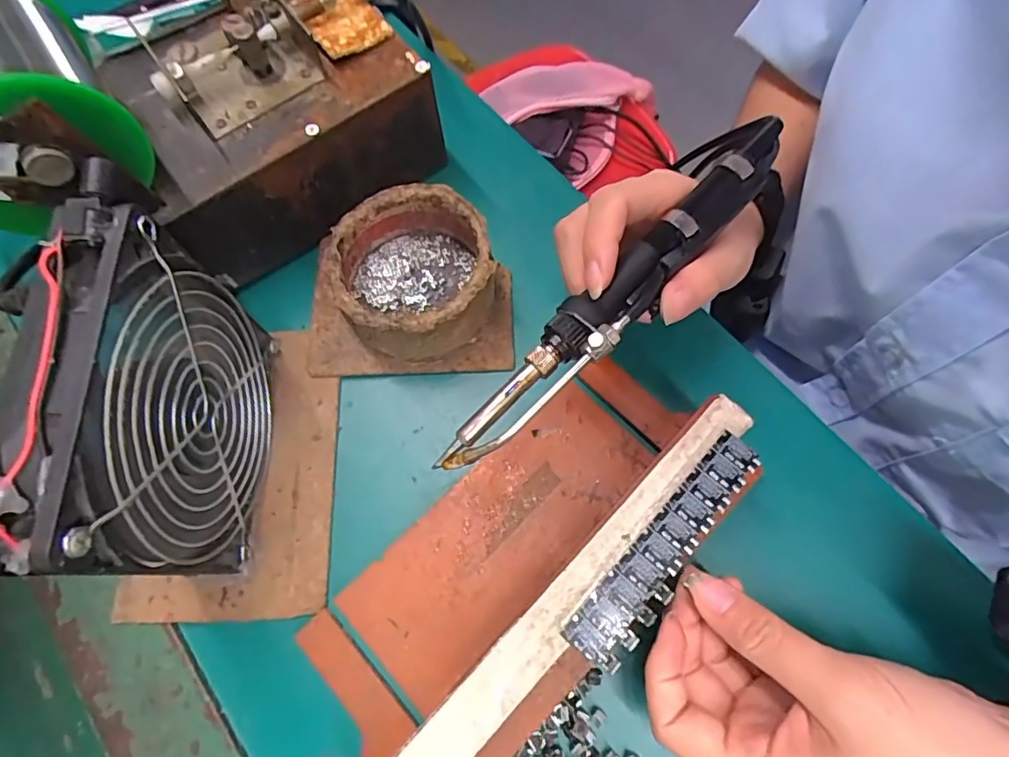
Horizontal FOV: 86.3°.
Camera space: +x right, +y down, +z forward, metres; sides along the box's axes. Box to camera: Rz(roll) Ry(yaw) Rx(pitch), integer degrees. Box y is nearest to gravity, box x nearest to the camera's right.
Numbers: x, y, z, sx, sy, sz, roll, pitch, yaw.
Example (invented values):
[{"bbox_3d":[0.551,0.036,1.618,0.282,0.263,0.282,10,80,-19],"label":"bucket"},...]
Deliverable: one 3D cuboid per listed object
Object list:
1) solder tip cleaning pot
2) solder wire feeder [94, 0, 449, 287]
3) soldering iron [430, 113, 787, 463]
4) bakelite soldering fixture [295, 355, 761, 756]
[{"bbox_3d":[-0.047,-0.054,0.284,0.078,0.044,0.084,-1,71,2],"label":"solder tip cleaning pot"},{"bbox_3d":[-0.127,-0.144,0.292,0.149,0.084,0.114,-35,73,-10],"label":"solder wire feeder"},{"bbox_3d":[0.050,-0.038,0.222,0.025,0.018,0.204,43,81,15],"label":"soldering iron"},{"bbox_3d":[0.011,0.078,0.235,0.214,0.041,0.098,-42,75,-12],"label":"bakelite soldering fixture"}]

